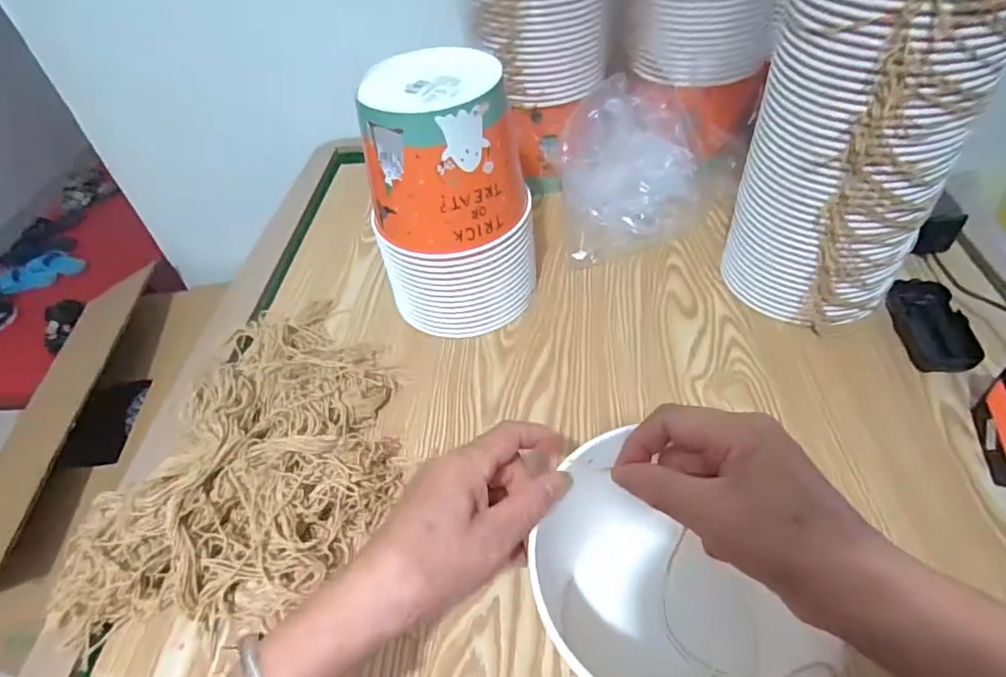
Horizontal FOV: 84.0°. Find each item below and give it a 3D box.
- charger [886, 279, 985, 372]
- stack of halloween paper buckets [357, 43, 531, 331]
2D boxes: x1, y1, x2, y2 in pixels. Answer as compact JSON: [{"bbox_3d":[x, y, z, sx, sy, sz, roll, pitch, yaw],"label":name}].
[{"bbox_3d":[0.423,-0.011,0.552,0.056,0.026,0.110,4,48,11],"label":"charger"},{"bbox_3d":[-0.051,-0.132,0.565,0.153,0.246,0.131,-6,47,1],"label":"stack of halloween paper buckets"}]

